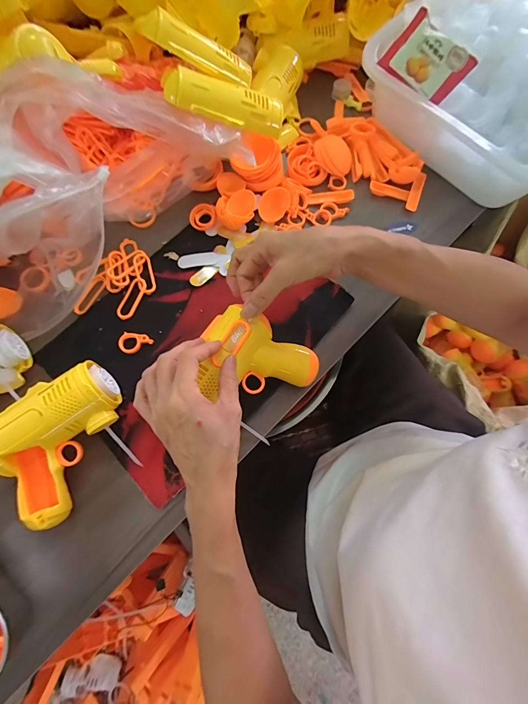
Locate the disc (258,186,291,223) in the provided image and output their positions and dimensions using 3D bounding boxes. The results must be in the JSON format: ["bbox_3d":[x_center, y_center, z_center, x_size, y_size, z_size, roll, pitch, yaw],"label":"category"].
[{"bbox_3d":[0.013,-0.188,0.413,0.035,0.004,0.044,35,109,-17],"label":"disc"}]

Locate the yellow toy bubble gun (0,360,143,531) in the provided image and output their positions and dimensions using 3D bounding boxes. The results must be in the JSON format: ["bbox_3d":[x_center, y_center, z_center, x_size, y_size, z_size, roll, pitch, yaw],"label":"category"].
[{"bbox_3d":[-0.199,0.088,0.326,0.137,0.057,0.119,-37,79,-10],"label":"yellow toy bubble gun"}]

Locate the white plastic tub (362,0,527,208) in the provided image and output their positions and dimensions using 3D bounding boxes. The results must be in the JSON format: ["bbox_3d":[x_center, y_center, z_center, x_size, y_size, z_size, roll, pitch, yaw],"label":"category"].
[{"bbox_3d":[0.344,-0.375,0.425,0.390,0.108,0.281,-43,80,-11],"label":"white plastic tub"}]

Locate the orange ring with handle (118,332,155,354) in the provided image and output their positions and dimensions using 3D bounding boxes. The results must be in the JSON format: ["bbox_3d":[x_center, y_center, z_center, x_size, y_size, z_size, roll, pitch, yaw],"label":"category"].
[{"bbox_3d":[-0.150,-0.010,0.377,0.038,0.005,0.025,7,75,1],"label":"orange ring with handle"}]

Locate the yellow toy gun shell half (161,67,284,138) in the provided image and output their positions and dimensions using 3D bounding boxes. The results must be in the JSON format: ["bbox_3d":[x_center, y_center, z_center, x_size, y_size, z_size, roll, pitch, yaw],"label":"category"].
[{"bbox_3d":[-0.040,-0.269,0.351,0.129,0.030,0.042,2,74,-22],"label":"yellow toy gun shell half"}]

